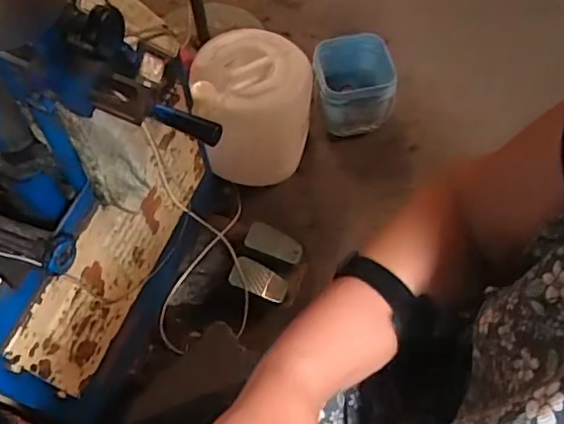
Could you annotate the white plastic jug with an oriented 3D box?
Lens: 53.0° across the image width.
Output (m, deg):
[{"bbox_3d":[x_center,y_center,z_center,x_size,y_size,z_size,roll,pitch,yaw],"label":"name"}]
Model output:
[{"bbox_3d":[-0.069,-0.260,1.475,0.288,0.299,0.284,-2,60,2],"label":"white plastic jug"}]

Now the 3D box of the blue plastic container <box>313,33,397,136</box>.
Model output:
[{"bbox_3d":[0.214,-0.371,1.635,0.238,0.181,0.214,-9,60,-2],"label":"blue plastic container"}]

